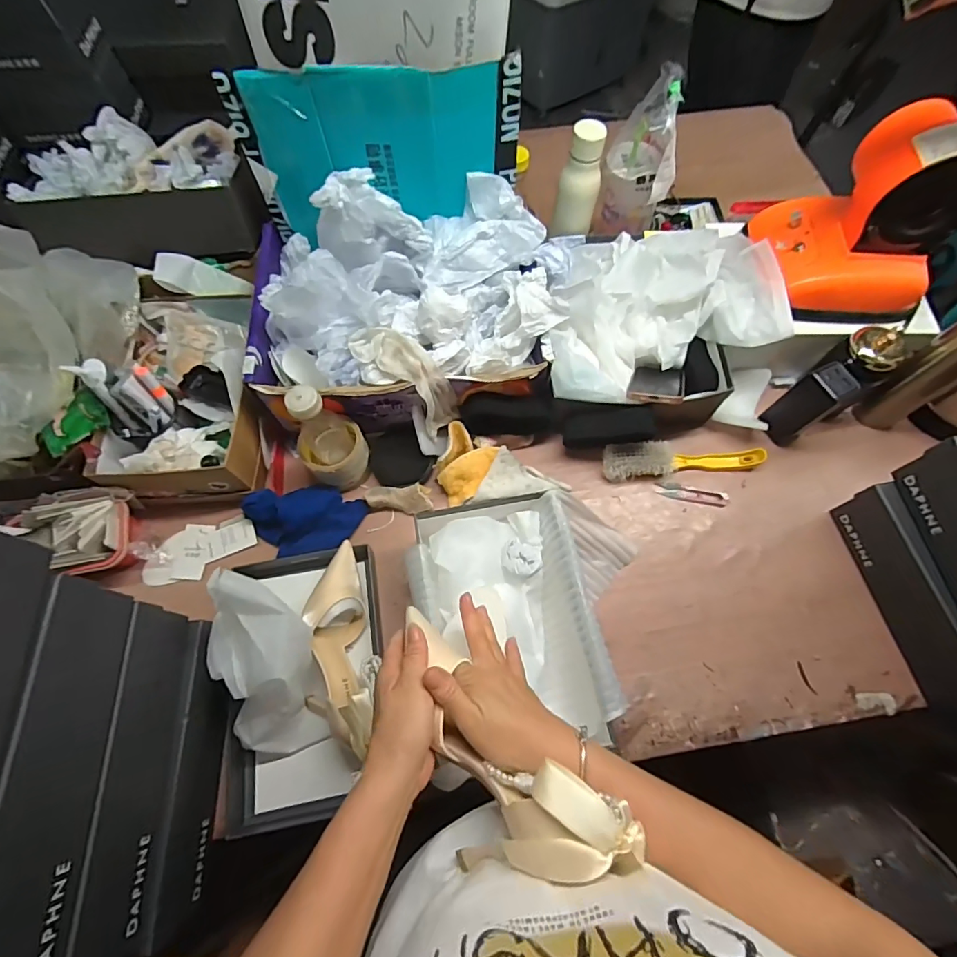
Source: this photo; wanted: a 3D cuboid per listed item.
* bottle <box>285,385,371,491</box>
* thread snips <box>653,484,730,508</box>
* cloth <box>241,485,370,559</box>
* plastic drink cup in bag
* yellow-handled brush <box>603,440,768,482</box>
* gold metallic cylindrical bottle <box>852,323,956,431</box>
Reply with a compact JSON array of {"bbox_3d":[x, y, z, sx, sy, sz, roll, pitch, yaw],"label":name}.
[{"bbox_3d":[-0.199,-0.053,0.636,0.083,0.158,0.071,-37,72,-13],"label":"bottle"},{"bbox_3d":[0.313,0.023,0.706,0.105,0.006,0.023,12,68,6],"label":"thread snips"},{"bbox_3d":[-0.245,0.056,0.676,0.161,0.044,0.094,-7,68,-2],"label":"cloth"},{"bbox_3d":[0.246,-0.481,0.730,0.100,0.209,0.102,0,68,1],"label":"plastic drink cup in bag"},{"bbox_3d":[0.302,-0.031,0.713,0.236,0.034,0.053,-6,68,-2],"label":"yellow-handled brush"},{"bbox_3d":[0.617,-0.147,0.644,0.066,0.242,0.067,-31,71,-11],"label":"gold metallic cylindrical bottle"}]

